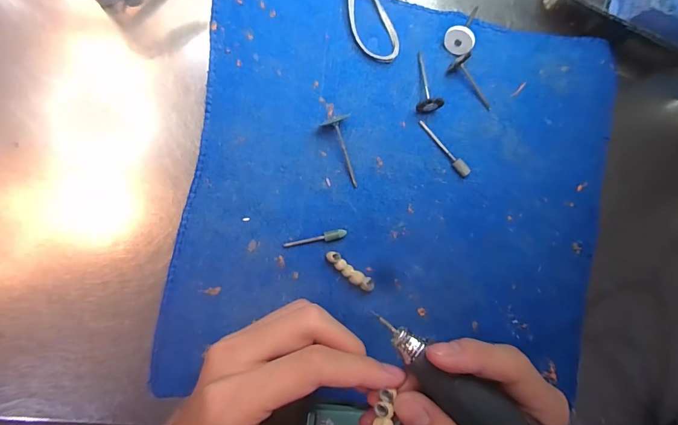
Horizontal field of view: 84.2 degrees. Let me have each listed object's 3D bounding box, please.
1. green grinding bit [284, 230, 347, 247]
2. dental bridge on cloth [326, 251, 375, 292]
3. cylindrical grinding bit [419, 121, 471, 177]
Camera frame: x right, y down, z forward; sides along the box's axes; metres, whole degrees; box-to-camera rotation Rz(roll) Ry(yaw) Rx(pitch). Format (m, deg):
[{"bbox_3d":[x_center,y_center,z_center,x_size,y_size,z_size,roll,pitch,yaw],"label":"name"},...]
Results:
[{"bbox_3d":[-0.015,0.017,0.245,0.040,0.005,0.006,-9,90,-9],"label":"green grinding bit"},{"bbox_3d":[0.008,0.039,0.248,0.039,0.008,0.010,38,84,-6],"label":"dental bridge on cloth"},{"bbox_3d":[0.073,-0.044,0.260,0.008,0.005,0.049,-45,95,-7],"label":"cylindrical grinding bit"}]

